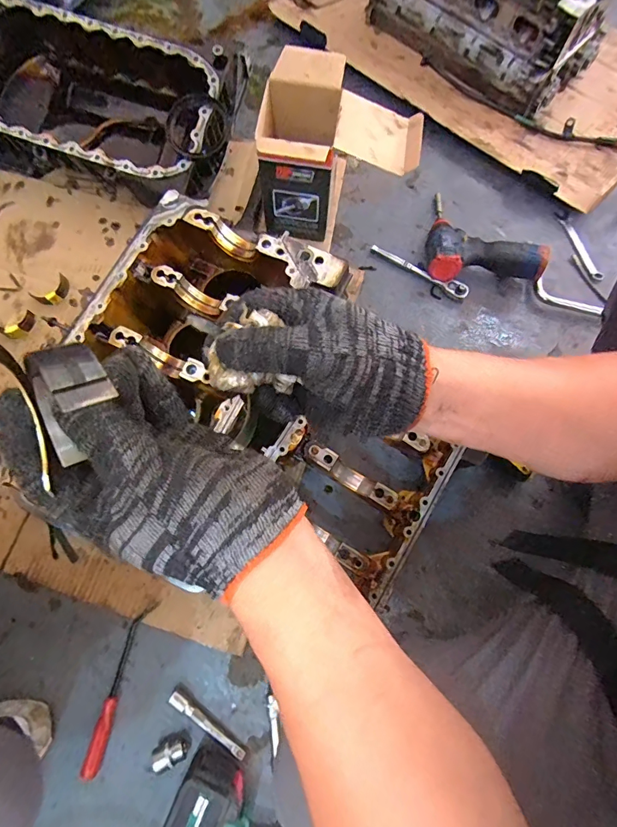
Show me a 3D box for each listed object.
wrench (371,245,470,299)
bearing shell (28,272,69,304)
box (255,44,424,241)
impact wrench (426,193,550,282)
[{"bbox_3d":[0.203,-0.263,0.769,0.195,0.022,0.023,30,76,8],"label":"wrench"},{"bbox_3d":[-0.452,-0.214,0.736,0.065,0.019,0.040,-39,77,-11],"label":"bearing shell"},{"bbox_3d":[0.036,-0.407,0.701,0.266,0.210,0.205,19,74,5],"label":"box"},{"bbox_3d":[0.314,-0.337,0.768,0.213,0.072,0.196,3,74,1],"label":"impact wrench"}]

